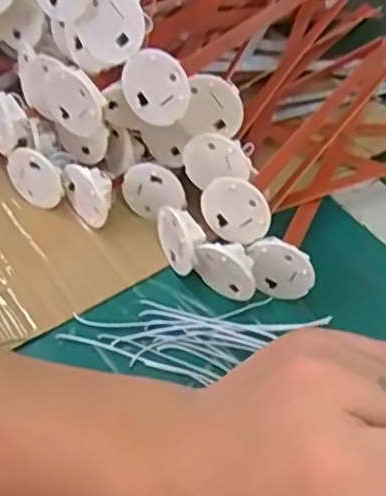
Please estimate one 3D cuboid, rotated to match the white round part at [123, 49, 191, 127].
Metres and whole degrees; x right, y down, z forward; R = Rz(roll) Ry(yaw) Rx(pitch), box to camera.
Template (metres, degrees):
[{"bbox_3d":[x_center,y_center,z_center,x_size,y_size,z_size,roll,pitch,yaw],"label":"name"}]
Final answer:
[{"bbox_3d":[-0.018,-0.080,0.323,0.034,0.040,0.005,10,40,22],"label":"white round part"}]

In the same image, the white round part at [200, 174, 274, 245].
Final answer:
[{"bbox_3d":[0.024,-0.022,0.340,0.037,0.037,0.015,54,42,-10],"label":"white round part"}]

